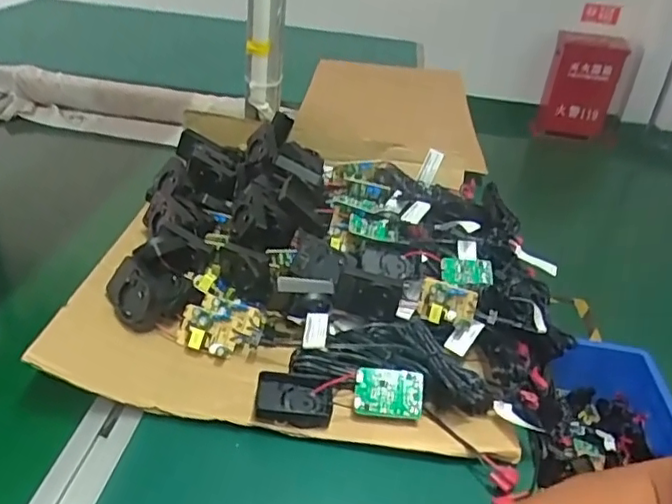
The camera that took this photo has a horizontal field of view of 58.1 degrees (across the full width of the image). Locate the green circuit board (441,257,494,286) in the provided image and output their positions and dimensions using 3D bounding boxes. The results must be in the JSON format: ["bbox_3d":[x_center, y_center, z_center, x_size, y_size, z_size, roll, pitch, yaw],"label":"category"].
[{"bbox_3d":[0.127,0.018,0.579,0.053,0.024,0.011,1,32,-10],"label":"green circuit board"}]

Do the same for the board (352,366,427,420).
[{"bbox_3d":[0.042,0.111,0.475,0.053,0.036,0.010,7,-5,-1],"label":"board"}]

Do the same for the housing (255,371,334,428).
[{"bbox_3d":[-0.033,0.118,0.475,0.059,0.019,0.045,8,31,0],"label":"housing"}]

